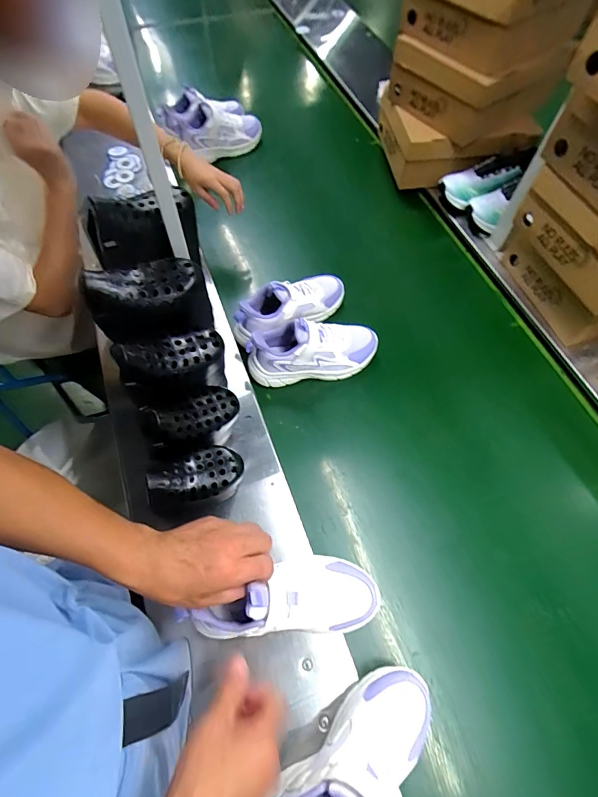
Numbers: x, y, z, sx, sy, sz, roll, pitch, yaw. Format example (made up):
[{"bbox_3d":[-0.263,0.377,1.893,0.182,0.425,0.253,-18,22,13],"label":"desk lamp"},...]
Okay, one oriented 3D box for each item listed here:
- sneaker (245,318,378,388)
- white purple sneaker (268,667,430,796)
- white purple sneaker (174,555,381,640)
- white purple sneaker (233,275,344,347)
[{"bbox_3d":[0.026,-0.092,0.702,0.235,0.113,0.085,-8,64,-6],"label":"sneaker"},{"bbox_3d":[0.061,0.384,0.399,0.235,0.126,0.079,-32,69,-30],"label":"white purple sneaker"},{"bbox_3d":[-0.018,0.248,0.482,0.234,0.094,0.090,2,62,-25],"label":"white purple sneaker"},{"bbox_3d":[-0.014,-0.181,0.743,0.234,0.086,0.078,-32,69,-17],"label":"white purple sneaker"}]

